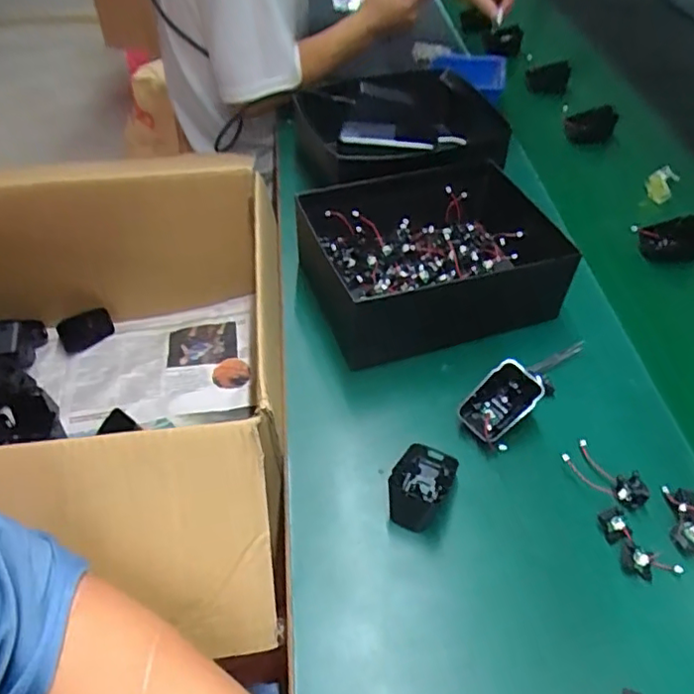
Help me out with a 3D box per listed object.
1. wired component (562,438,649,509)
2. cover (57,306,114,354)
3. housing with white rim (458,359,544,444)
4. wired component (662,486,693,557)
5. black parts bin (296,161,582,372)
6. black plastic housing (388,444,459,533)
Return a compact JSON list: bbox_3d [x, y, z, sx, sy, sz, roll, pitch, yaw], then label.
[{"bbox_3d":[0.217,0.106,0.499,0.035,0.019,0.068,-34,56,-26],"label":"wired component"},{"bbox_3d":[-0.347,-0.023,0.794,0.070,0.045,0.012,-22,27,-4],"label":"cover"},{"bbox_3d":[0.137,0.049,0.533,0.073,0.018,0.044,-45,73,3],"label":"housing with white rim"},{"bbox_3d":[0.268,0.131,0.466,0.039,0.019,0.053,-9,49,-7],"label":"wired component"},{"bbox_3d":[0.088,-0.098,0.640,0.253,0.091,0.191,-13,49,-10],"label":"black parts bin"},{"bbox_3d":[0.061,0.109,0.487,0.042,0.034,0.076,20,52,17],"label":"black plastic housing"}]

